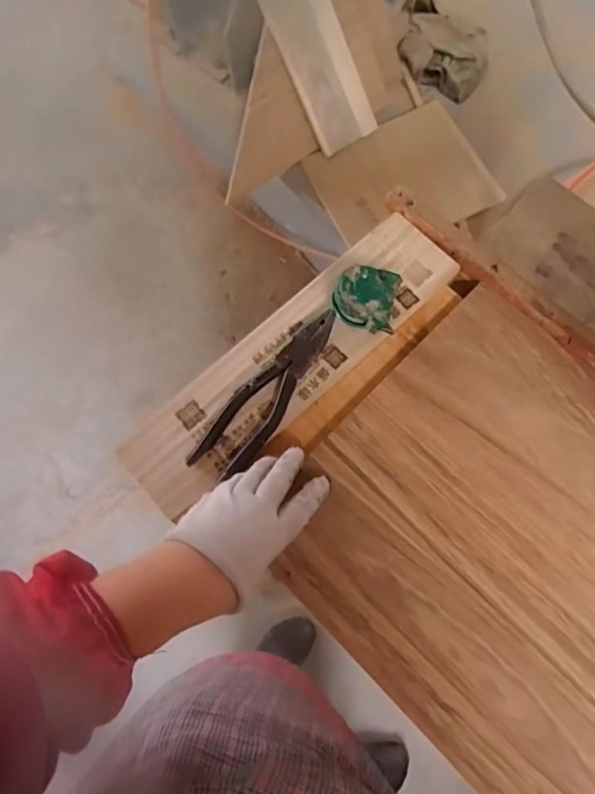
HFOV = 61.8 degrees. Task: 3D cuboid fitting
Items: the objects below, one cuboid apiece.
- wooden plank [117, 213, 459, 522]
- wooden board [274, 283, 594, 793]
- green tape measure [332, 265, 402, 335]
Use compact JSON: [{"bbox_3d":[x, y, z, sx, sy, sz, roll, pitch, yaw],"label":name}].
[{"bbox_3d":[-0.002,-0.039,0.472,0.361,0.013,0.087,-42,78,-9],"label":"wooden plank"},{"bbox_3d":[0.324,0.250,0.386,0.727,0.014,0.320,43,80,12],"label":"wooden board"},{"bbox_3d":[0.065,-0.092,0.469,0.058,0.036,0.053,14,76,5],"label":"green tape measure"}]

